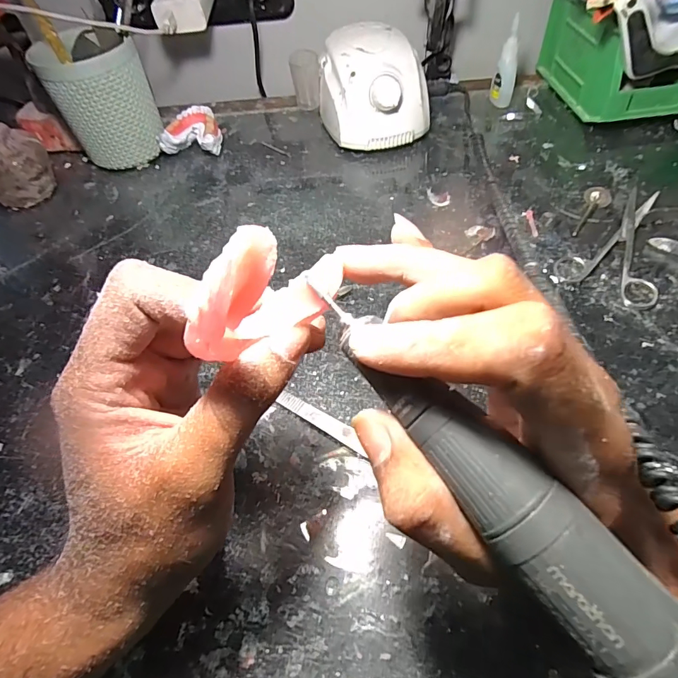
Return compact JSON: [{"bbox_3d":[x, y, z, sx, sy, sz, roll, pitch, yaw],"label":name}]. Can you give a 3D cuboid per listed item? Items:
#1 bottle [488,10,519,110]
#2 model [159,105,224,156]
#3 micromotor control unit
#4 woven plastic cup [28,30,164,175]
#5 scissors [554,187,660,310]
[{"bbox_3d":[0.185,-0.300,0.469,0.023,0.080,0.020,8,55,10],"label":"bottle"},{"bbox_3d":[-0.160,-0.227,0.476,0.062,0.035,0.050,4,55,7],"label":"model"},{"bbox_3d":[0.032,-0.268,0.460,0.101,0.080,0.129,-13,54,-4],"label":"micromotor control unit"},{"bbox_3d":[-0.240,-0.246,0.442,0.086,0.120,0.090,-2,54,3],"label":"woven plastic cup"},{"bbox_3d":[0.235,-0.081,0.350,0.070,0.009,0.130,29,62,23],"label":"scissors"}]

